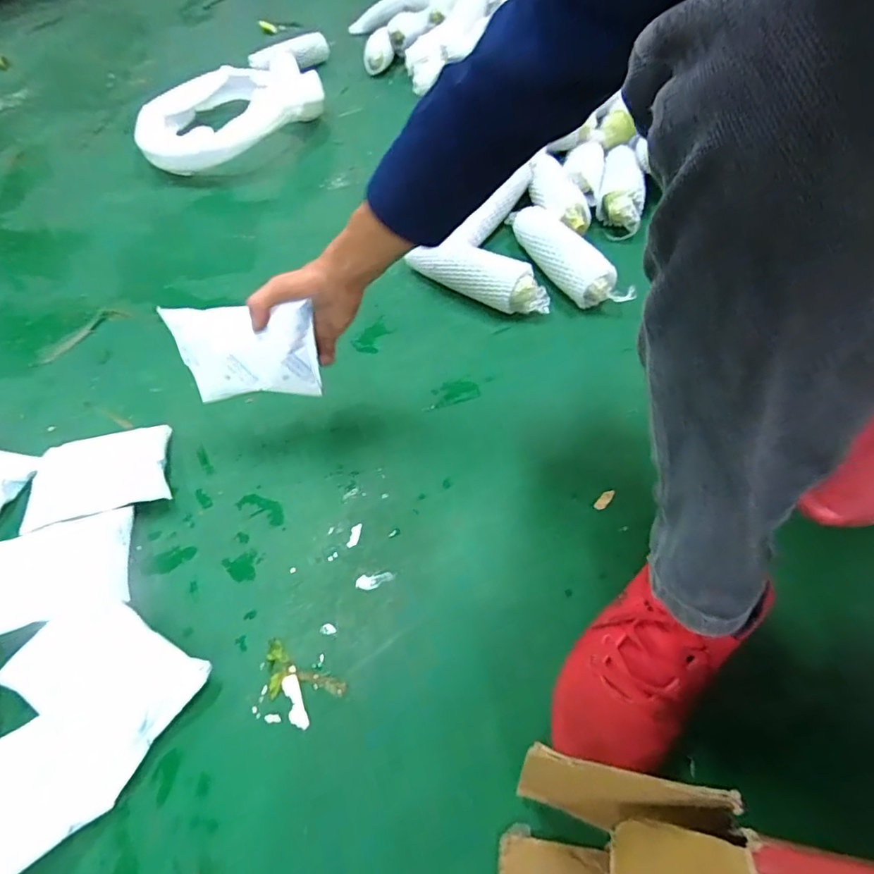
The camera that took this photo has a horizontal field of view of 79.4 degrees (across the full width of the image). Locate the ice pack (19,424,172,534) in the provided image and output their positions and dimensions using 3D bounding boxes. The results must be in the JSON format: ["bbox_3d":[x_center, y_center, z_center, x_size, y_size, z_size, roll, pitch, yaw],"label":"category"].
[{"bbox_3d":[-0.418,0.048,0.636,0.178,0.041,0.113,-16,54,-7],"label":"ice pack"}]

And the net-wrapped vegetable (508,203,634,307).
[{"bbox_3d":[0.186,-0.282,0.813,0.083,0.051,0.267,-22,54,-11],"label":"net-wrapped vegetable"}]

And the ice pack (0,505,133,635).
[{"bbox_3d":[-0.411,0.142,0.561,0.150,0.014,0.117,-11,54,-14],"label":"ice pack"}]

